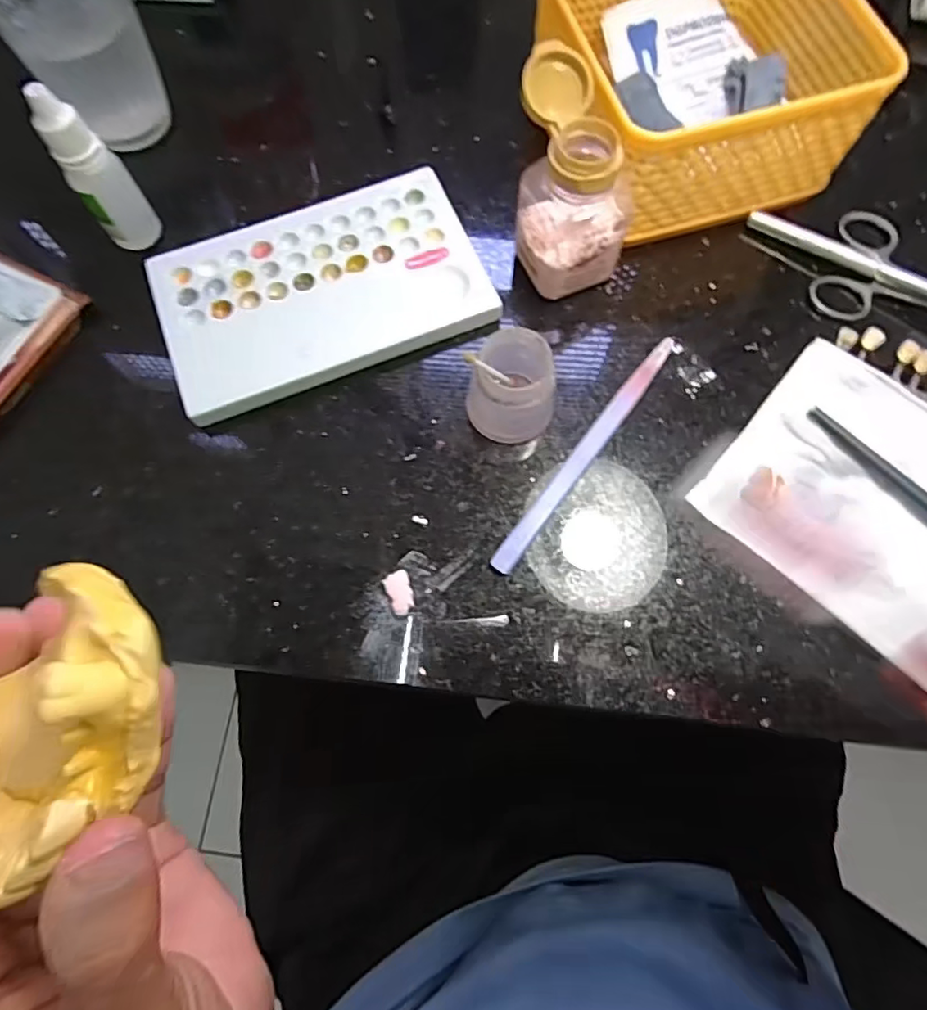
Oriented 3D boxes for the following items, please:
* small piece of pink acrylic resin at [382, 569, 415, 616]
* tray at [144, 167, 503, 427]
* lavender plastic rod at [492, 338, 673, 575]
[{"bbox_3d":[-0.027,0.037,0.240,0.011,0.004,0.018,-24,76,-7],"label":"small piece of pink acrylic resin"},{"bbox_3d":[-0.069,-0.107,0.280,0.152,0.008,0.095,-22,76,-7],"label":"tray"},{"bbox_3d":[0.056,-0.025,0.258,0.010,0.004,0.137,37,77,8],"label":"lavender plastic rod"}]

